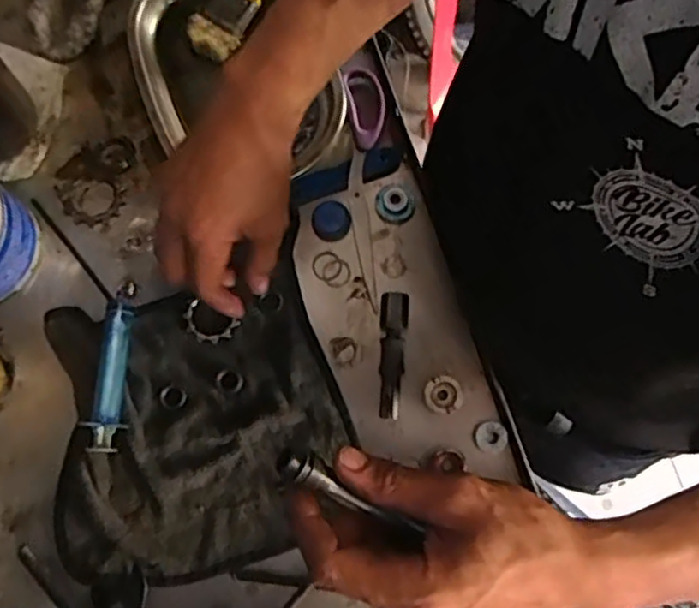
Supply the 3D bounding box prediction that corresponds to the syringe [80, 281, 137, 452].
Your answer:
[{"bbox_3d":[-0.179,0.046,0.507,0.029,0.024,0.130,7,79,3],"label":"syringe"}]

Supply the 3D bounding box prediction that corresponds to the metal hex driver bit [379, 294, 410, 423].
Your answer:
[{"bbox_3d":[0.032,0.039,0.506,0.021,0.015,0.095,4,79,2],"label":"metal hex driver bit"}]

